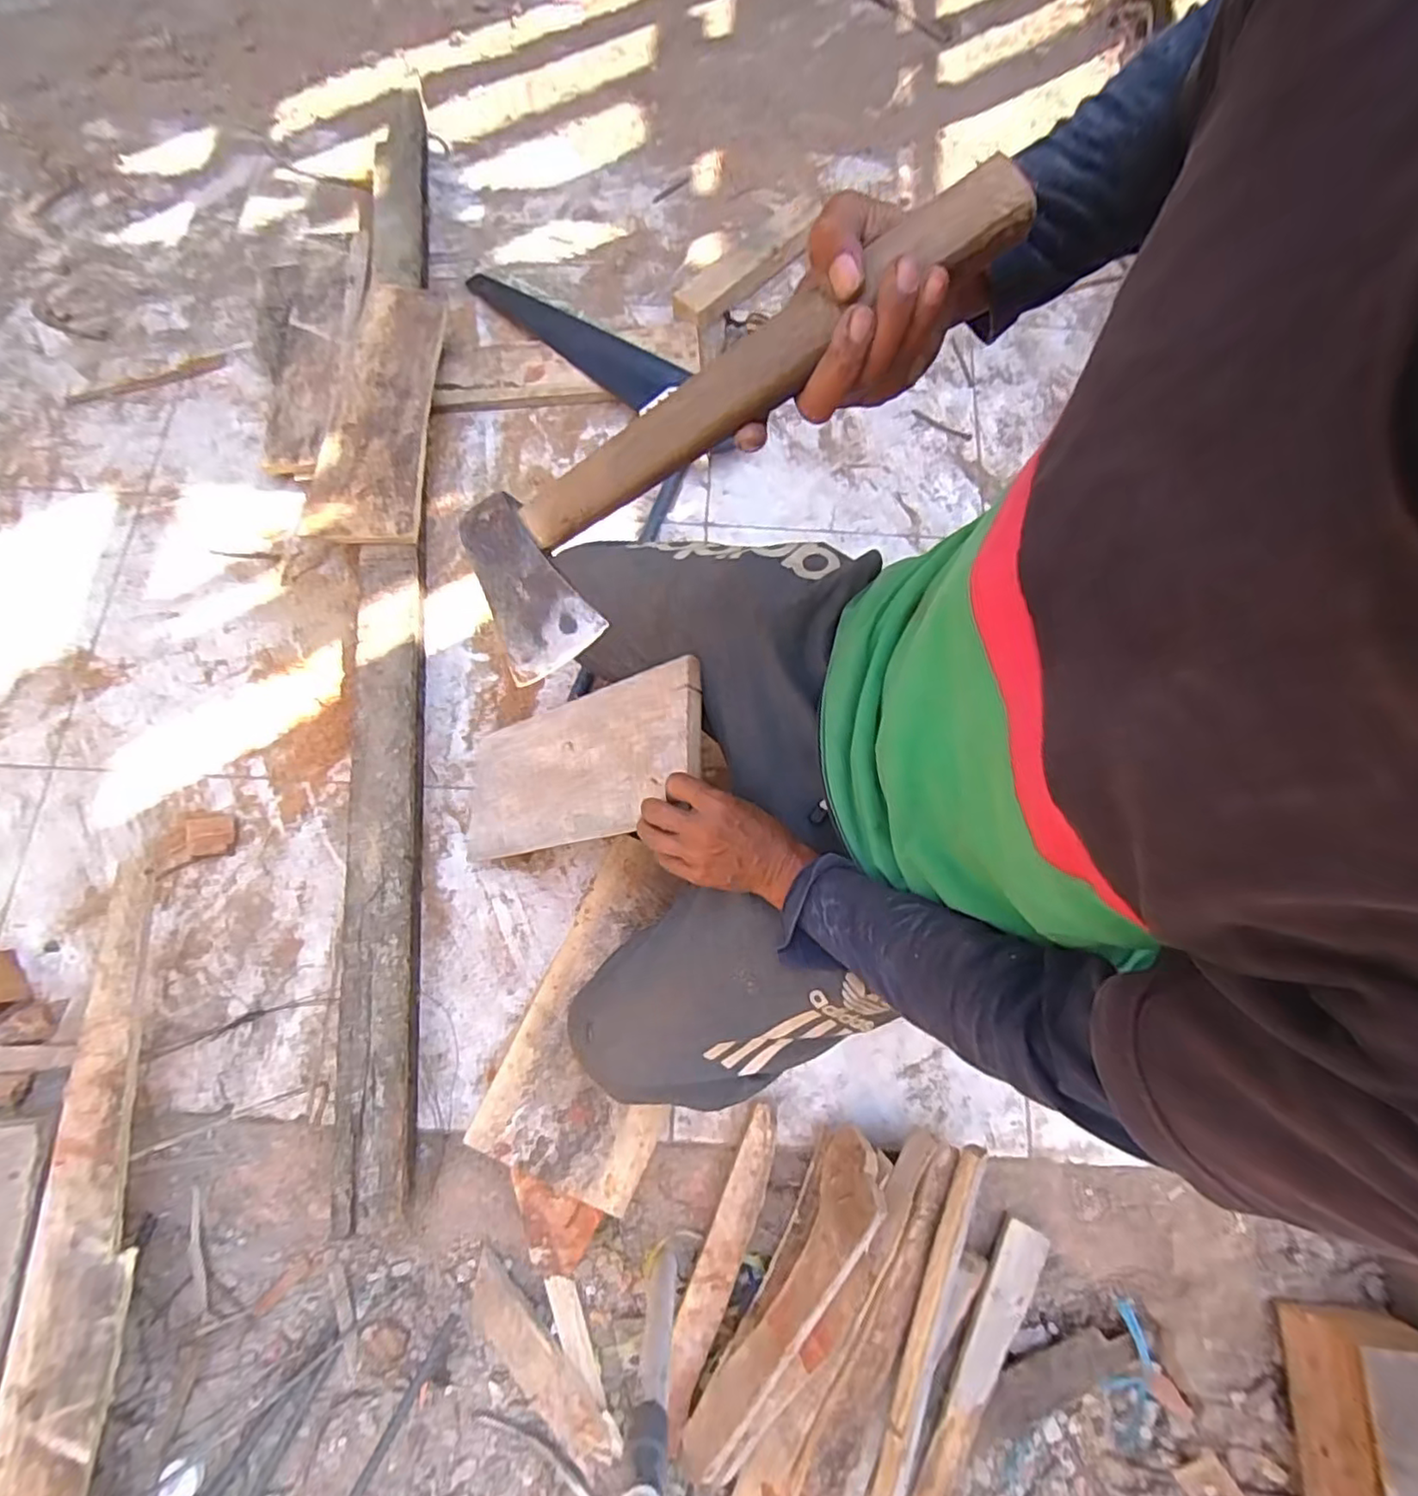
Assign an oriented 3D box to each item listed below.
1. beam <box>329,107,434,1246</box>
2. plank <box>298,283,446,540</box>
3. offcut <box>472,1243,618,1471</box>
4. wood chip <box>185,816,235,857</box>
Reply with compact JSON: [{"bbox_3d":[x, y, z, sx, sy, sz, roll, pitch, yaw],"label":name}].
[{"bbox_3d":[-0.443,-0.298,0.866,0.116,0.056,1.642,-6,75,-1],"label":"beam"},{"bbox_3d":[-0.460,-0.476,0.875,0.144,0.025,0.419,0,75,-1],"label":"plank"},{"bbox_3d":[-0.189,0.655,0.671,0.055,0.031,0.224,-37,78,-10],"label":"offcut"},{"bbox_3d":[-0.610,0.107,0.767,0.054,0.012,0.048,-9,75,-2],"label":"wood chip"}]

